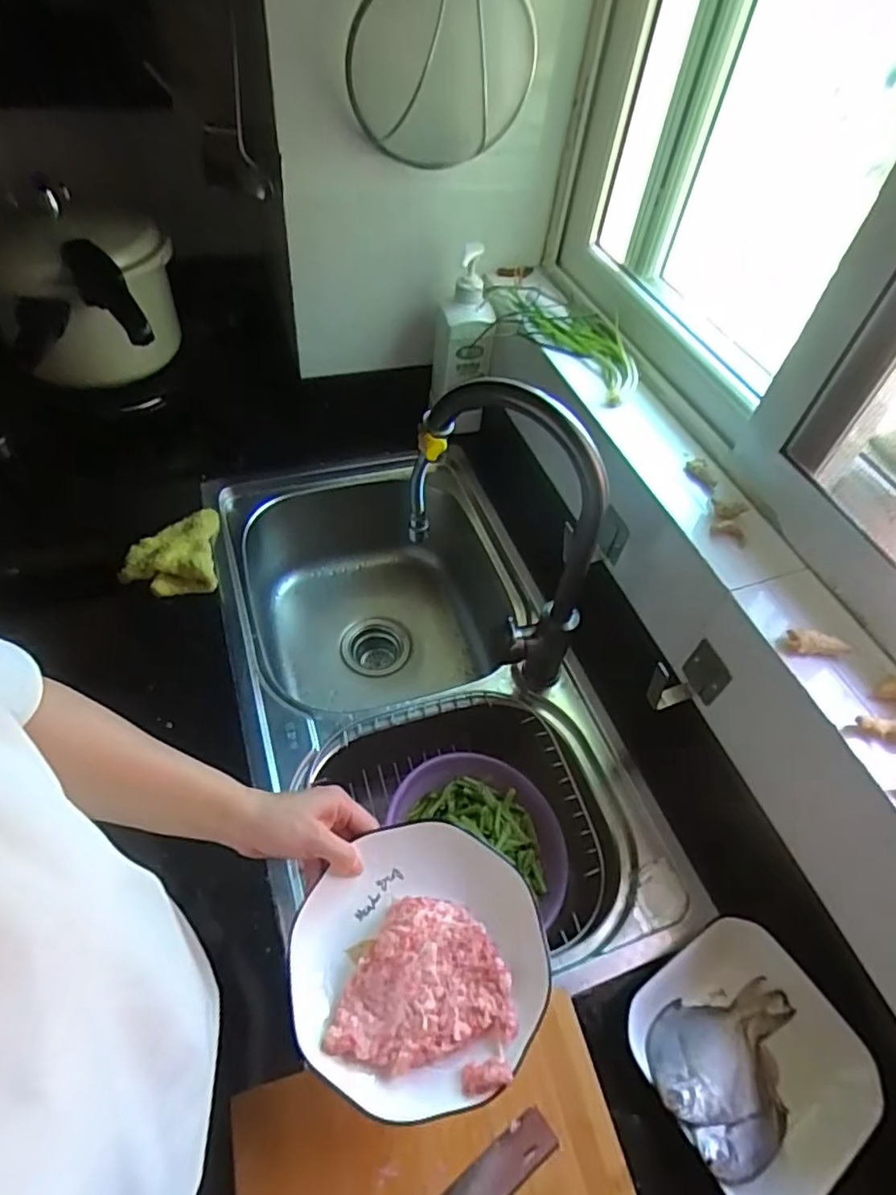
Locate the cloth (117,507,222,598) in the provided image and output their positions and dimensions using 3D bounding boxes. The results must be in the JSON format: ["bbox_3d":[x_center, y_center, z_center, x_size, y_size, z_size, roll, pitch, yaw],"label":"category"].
[{"bbox_3d":[-0.385,-0.068,0.867,0.122,0.033,0.150,-7,53,-11],"label":"cloth"}]

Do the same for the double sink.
[{"bbox_3d":[-0.058,0.140,0.893,0.425,0.244,0.784,-12,54,-15],"label":"double sink"}]

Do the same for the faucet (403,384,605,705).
[{"bbox_3d":[0.061,-0.061,0.701,0.227,0.372,0.126,10,52,2],"label":"faucet"}]

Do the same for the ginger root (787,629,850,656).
[{"bbox_3d":[0.331,0.041,0.564,0.047,0.013,0.019,9,51,17],"label":"ginger root"}]

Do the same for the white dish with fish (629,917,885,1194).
[{"bbox_3d":[0.258,0.395,0.545,0.179,0.051,0.169,-26,59,-24],"label":"white dish with fish"}]

